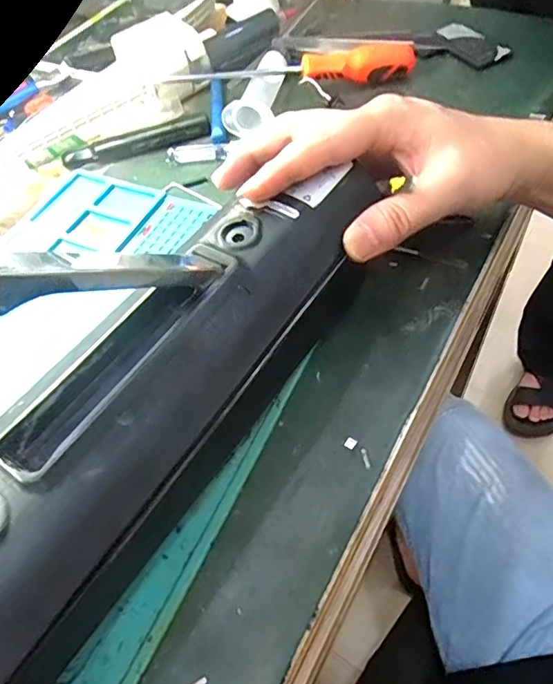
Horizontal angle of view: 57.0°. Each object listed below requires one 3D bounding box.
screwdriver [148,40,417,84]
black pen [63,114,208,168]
[{"bbox_3d":[0.012,-0.237,0.436,0.210,0.027,0.036,-3,54,3],"label":"screwdriver"},{"bbox_3d":[-0.115,-0.164,0.420,0.121,0.013,0.020,-15,55,-6],"label":"black pen"}]

